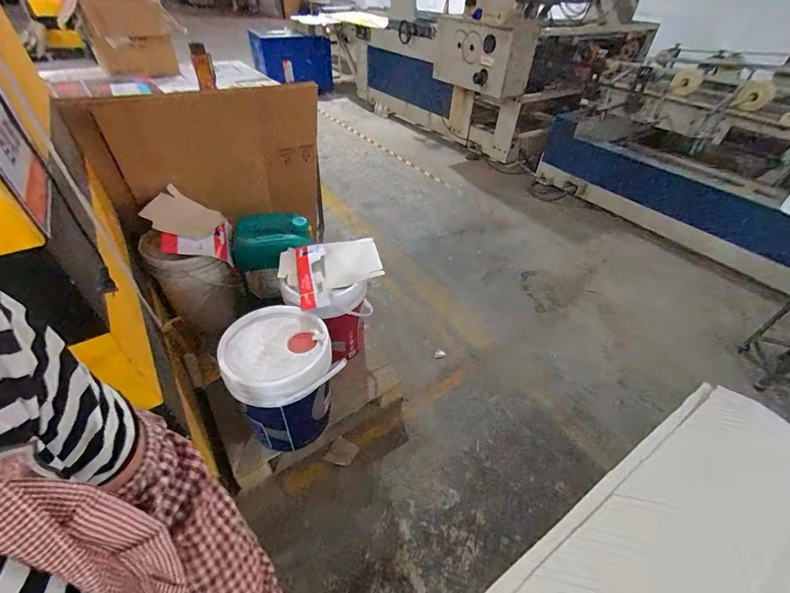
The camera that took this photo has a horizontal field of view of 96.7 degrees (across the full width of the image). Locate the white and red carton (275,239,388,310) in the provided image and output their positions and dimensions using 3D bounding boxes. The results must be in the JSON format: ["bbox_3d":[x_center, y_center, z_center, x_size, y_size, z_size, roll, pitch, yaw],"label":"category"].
[{"bbox_3d":[-0.212,-0.095,1.237,0.351,0.037,0.325,-13,45,-17],"label":"white and red carton"}]

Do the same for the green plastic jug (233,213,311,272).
[{"bbox_3d":[-0.483,-0.217,1.385,0.288,0.130,0.196,-2,43,-6],"label":"green plastic jug"}]

